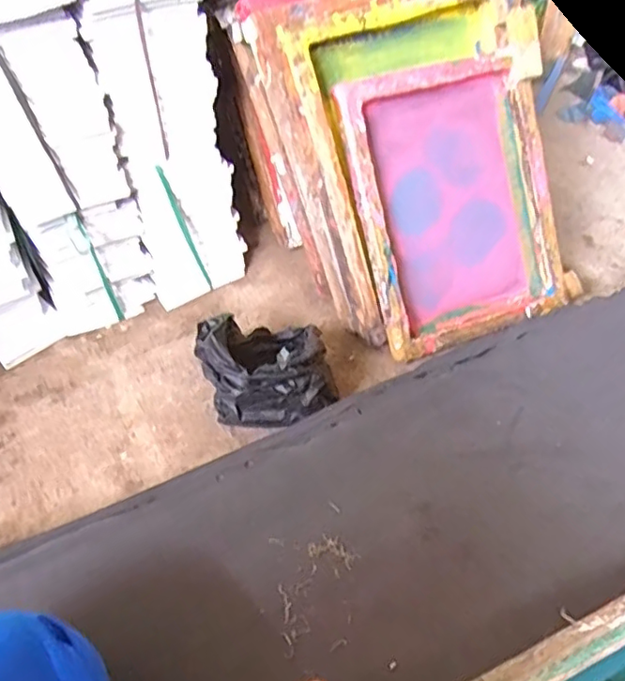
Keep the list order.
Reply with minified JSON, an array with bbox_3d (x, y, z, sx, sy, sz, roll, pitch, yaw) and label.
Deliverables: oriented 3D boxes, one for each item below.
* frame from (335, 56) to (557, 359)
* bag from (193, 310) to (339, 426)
[{"bbox_3d":[0.211,-0.204,0.895,0.291,0.392,0.053,-18,15,-13],"label":"frame"},{"bbox_3d":[-0.064,0.036,0.827,0.167,0.130,0.146,-13,45,-5],"label":"bag"}]

